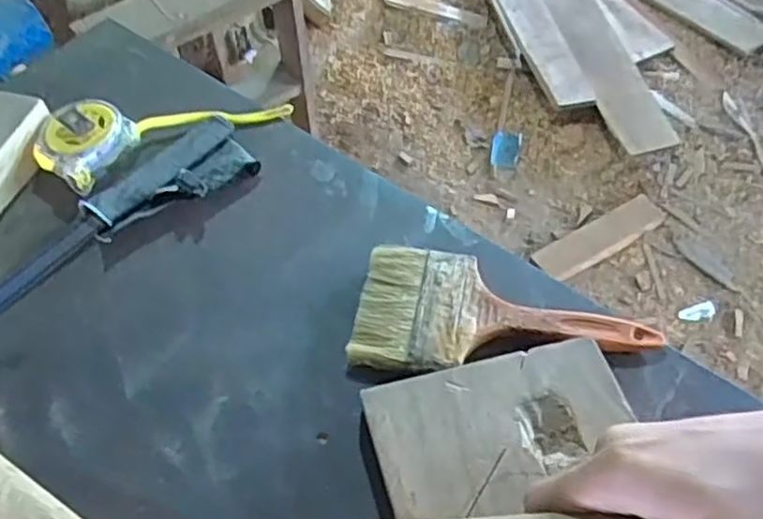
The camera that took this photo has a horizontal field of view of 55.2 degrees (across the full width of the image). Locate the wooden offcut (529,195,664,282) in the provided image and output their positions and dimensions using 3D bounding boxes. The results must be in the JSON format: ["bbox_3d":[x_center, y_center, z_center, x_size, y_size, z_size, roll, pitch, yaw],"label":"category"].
[{"bbox_3d":[0.449,-0.048,1.492,0.305,0.026,0.082,-27,55,-17],"label":"wooden offcut"}]

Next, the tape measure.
[{"bbox_3d":[-0.178,-0.114,0.588,0.194,0.031,0.065,-25,55,-13],"label":"tape measure"}]

